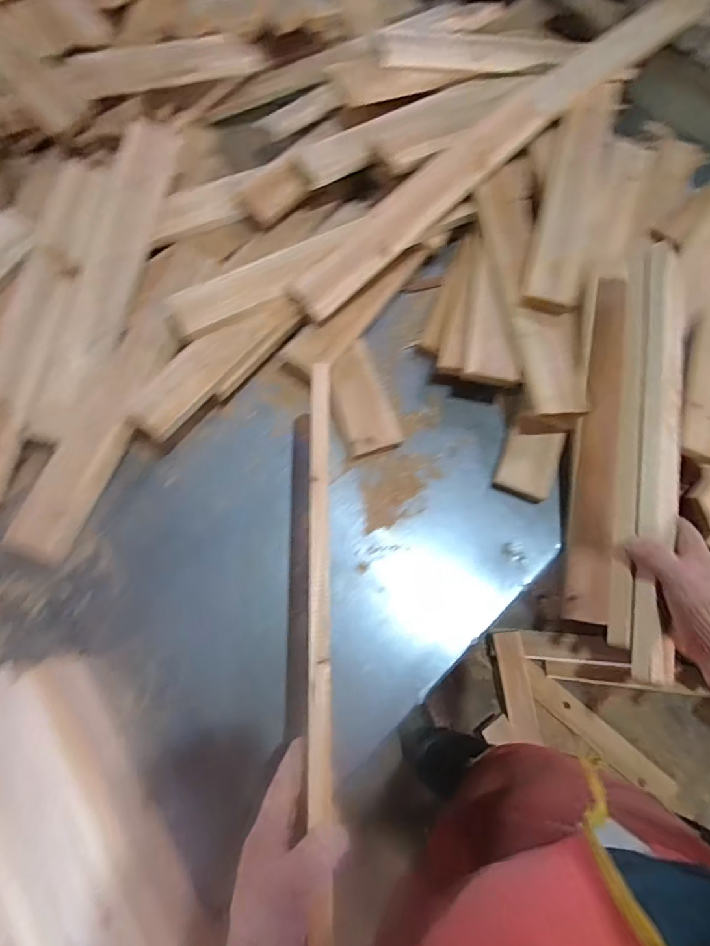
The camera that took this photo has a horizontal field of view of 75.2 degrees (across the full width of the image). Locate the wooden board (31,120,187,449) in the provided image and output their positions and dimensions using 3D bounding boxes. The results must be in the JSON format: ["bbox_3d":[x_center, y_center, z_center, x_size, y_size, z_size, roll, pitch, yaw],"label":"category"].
[{"bbox_3d":[-0.350,-0.289,0.661,0.077,0.024,0.501,14,80,-18],"label":"wooden board"}]

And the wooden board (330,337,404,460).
[{"bbox_3d":[0.006,-0.109,0.658,0.079,0.023,0.173,-16,70,-6],"label":"wooden board"}]

